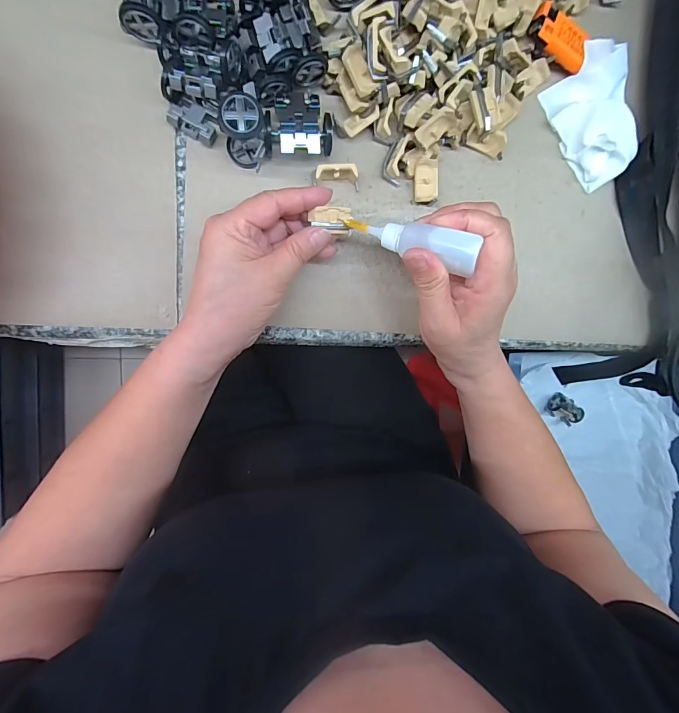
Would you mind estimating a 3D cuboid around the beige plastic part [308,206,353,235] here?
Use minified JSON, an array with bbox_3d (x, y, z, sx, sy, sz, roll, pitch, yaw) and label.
[{"bbox_3d":[-0.007,-0.096,0.264,0.031,0.012,0.018,-5,107,-28],"label":"beige plastic part"}]

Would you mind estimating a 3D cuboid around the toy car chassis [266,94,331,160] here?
[{"bbox_3d":[-0.029,-0.166,0.272,0.049,0.026,0.044,-4,95,-8],"label":"toy car chassis"}]

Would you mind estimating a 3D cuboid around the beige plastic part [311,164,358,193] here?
[{"bbox_3d":[-0.002,-0.136,0.284,0.035,0.016,0.013,2,94,-8],"label":"beige plastic part"}]

